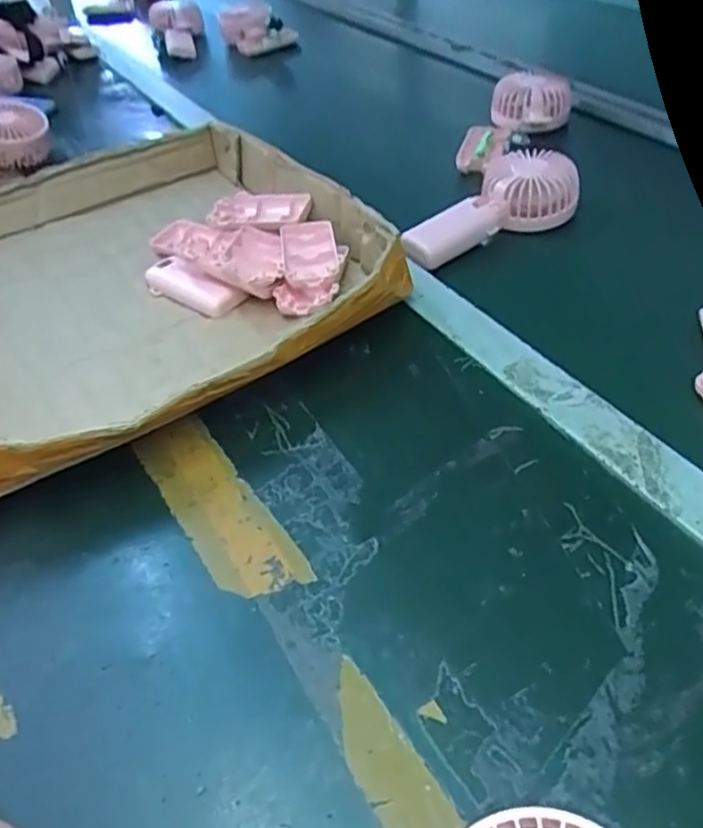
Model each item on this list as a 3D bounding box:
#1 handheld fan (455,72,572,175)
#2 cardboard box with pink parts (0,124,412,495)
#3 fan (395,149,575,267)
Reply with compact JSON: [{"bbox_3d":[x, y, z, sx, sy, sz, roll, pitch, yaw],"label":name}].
[{"bbox_3d":[0.176,-0.317,0.746,0.088,0.050,0.155,16,48,20],"label":"handheld fan"},{"bbox_3d":[-0.198,-0.114,0.559,0.402,0.066,0.397,-30,50,-23],"label":"cardboard box with pink parts"},{"bbox_3d":[0.122,-0.188,0.614,0.168,0.046,0.080,-32,50,-25],"label":"fan"}]

